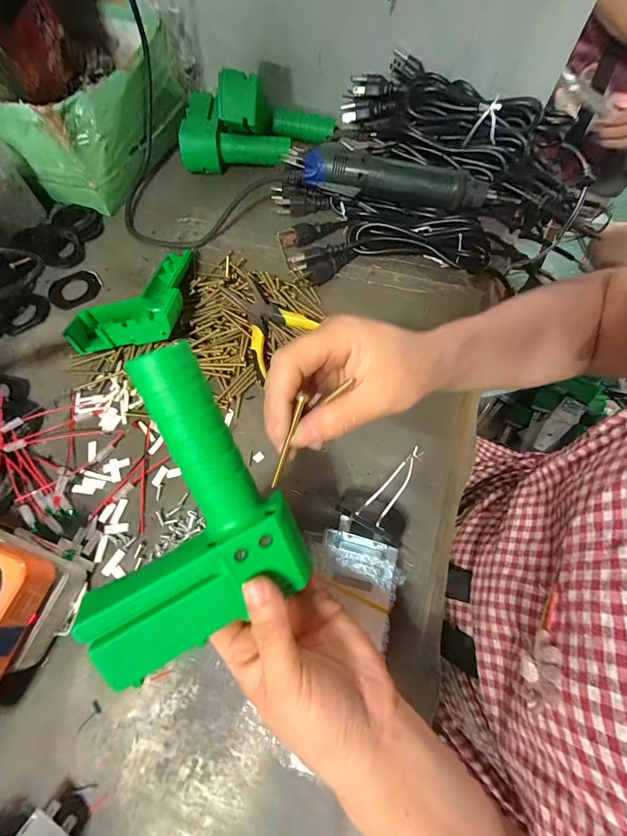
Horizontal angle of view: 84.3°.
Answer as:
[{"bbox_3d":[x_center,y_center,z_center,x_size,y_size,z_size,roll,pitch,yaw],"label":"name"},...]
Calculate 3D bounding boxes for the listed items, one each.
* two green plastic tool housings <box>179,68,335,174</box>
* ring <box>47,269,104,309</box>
[{"bbox_3d":[-0.079,-0.401,0.469,0.212,0.104,0.069,-10,66,-2],"label":"two green plastic tool housings"},{"bbox_3d":[-0.295,-0.158,0.430,0.062,0.007,0.062,-1,66,2],"label":"ring"}]

